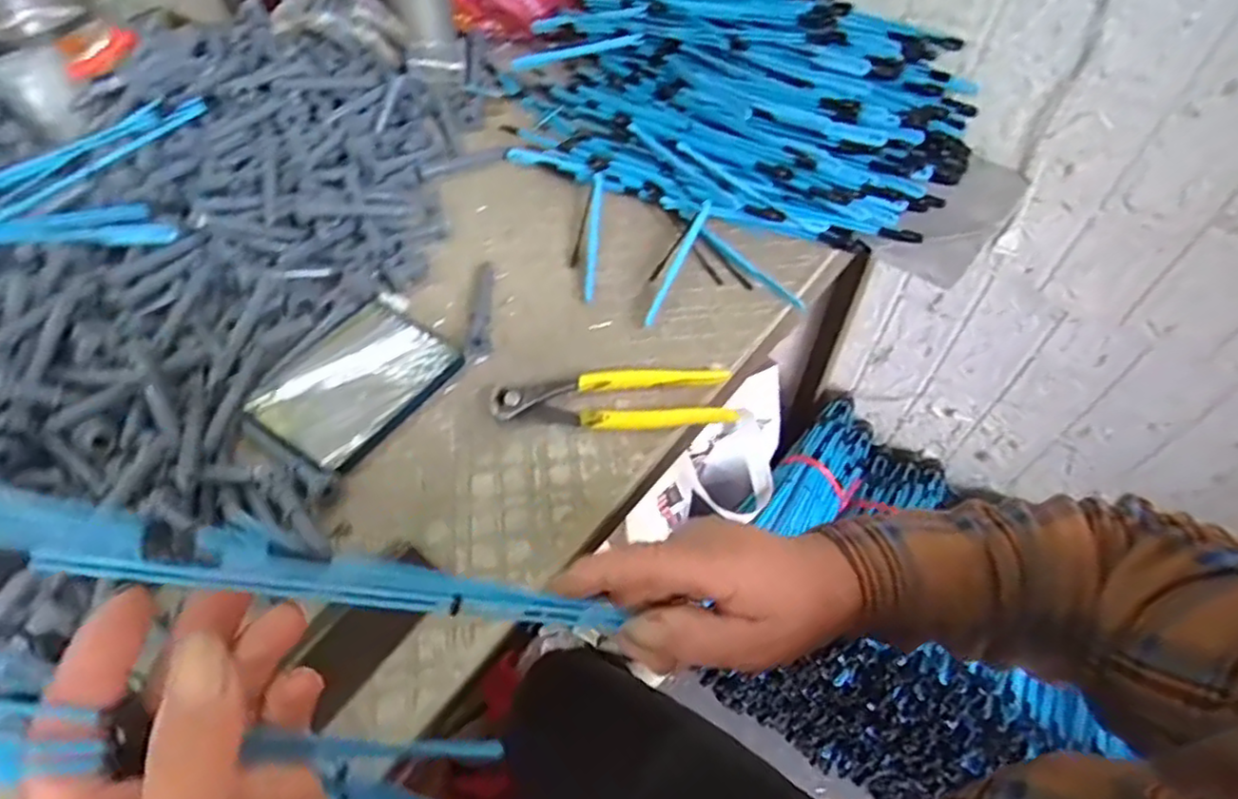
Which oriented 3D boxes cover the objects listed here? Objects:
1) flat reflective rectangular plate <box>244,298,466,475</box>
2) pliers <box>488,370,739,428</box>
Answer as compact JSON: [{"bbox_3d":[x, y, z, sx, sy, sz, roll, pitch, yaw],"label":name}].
[{"bbox_3d":[-0.187,-0.014,0.489,0.096,0.009,0.126,31,57,19],"label":"flat reflective rectangular plate"},{"bbox_3d":[-0.004,-0.002,0.480,0.164,0.020,0.047,2,53,-2],"label":"pliers"}]

